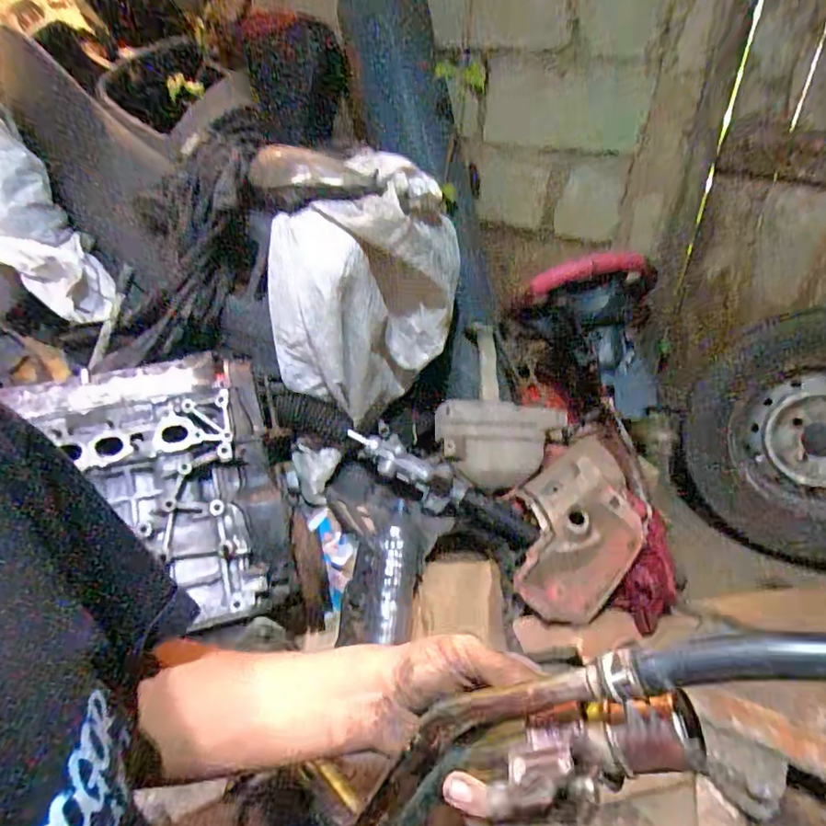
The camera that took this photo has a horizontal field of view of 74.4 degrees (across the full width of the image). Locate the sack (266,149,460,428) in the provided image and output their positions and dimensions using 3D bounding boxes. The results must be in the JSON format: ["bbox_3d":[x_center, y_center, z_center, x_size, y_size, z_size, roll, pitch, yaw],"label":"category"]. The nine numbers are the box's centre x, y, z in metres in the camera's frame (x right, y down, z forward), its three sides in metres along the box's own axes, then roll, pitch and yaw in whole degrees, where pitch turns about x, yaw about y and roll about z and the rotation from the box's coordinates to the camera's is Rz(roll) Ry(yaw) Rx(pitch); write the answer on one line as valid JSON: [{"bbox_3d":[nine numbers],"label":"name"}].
[{"bbox_3d":[-0.105,-0.232,1.090,0.325,0.462,0.230,14,33,19],"label":"sack"}]

